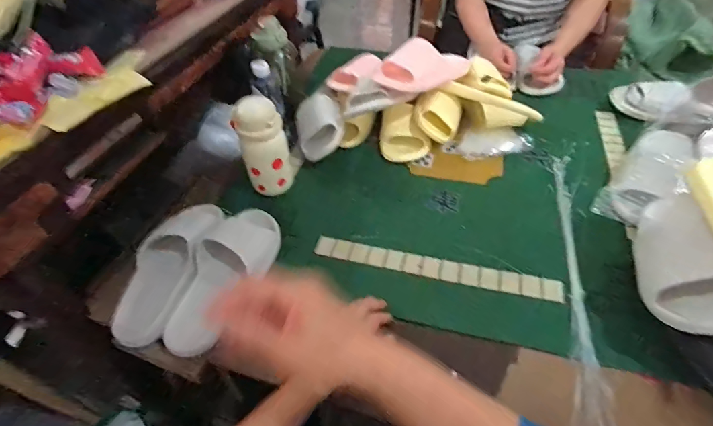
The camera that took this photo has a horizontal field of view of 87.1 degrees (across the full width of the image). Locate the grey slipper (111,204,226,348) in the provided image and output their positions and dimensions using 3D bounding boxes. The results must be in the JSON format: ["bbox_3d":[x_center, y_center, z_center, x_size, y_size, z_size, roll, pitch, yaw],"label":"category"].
[{"bbox_3d":[-0.303,0.077,0.605,0.116,0.062,0.257,2,48,6],"label":"grey slipper"}]

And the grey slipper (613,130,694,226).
[{"bbox_3d":[0.533,-0.081,0.680,0.091,0.069,0.261,33,58,29],"label":"grey slipper"}]

